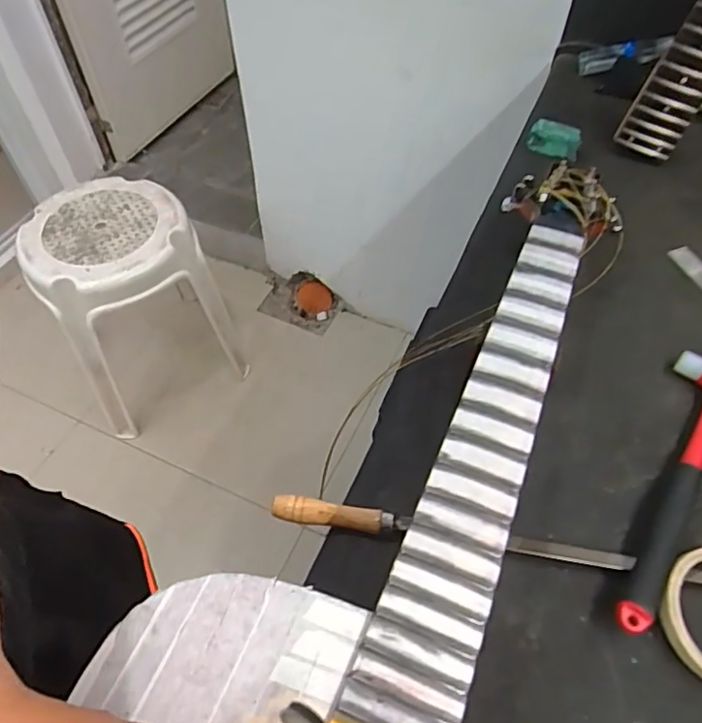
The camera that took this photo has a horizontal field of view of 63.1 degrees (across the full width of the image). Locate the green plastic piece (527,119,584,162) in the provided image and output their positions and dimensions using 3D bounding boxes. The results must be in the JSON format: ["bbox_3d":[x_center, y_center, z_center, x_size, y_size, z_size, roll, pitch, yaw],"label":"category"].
[{"bbox_3d":[0.239,-0.260,0.670,0.056,0.035,0.021,30,59,20],"label":"green plastic piece"}]

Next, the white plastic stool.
[{"bbox_3d":[-0.472,-0.134,1.259,0.321,0.425,0.322,-29,59,-20],"label":"white plastic stool"}]

